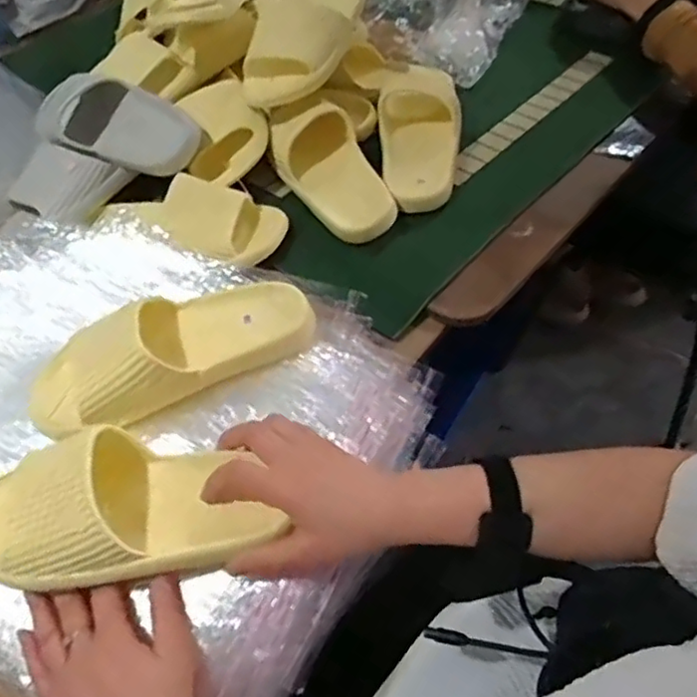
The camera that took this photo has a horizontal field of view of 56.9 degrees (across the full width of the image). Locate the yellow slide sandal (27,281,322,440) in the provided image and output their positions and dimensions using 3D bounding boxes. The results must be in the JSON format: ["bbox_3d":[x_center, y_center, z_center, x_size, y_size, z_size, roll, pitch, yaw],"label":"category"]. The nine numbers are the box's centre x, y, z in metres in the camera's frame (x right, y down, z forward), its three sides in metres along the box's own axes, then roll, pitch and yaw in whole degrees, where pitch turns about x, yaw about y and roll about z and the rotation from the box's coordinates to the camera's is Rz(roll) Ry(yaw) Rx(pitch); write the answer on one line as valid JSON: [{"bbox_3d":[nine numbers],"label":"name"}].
[{"bbox_3d":[-0.154,-0.007,0.560,0.248,0.059,0.099,-27,55,-15],"label":"yellow slide sandal"}]

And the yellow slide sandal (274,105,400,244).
[{"bbox_3d":[-0.023,-0.211,0.752,0.098,0.065,0.213,-21,53,-11],"label":"yellow slide sandal"}]

